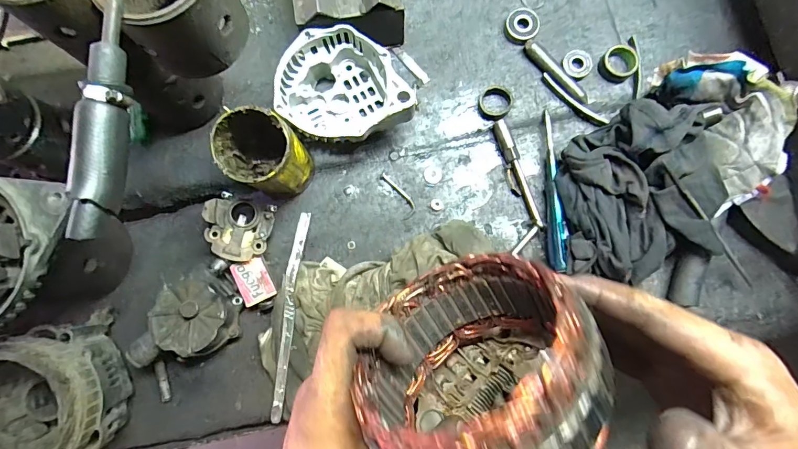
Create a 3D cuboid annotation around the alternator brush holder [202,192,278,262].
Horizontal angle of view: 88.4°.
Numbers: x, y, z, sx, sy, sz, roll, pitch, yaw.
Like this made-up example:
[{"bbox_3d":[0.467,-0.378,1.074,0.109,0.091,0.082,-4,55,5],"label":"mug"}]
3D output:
[{"bbox_3d":[-0.187,0.005,0.478,0.073,0.036,0.071,0,82,2],"label":"alternator brush holder"}]

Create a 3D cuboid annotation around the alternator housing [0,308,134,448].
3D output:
[{"bbox_3d":[-0.362,0.181,0.416,0.130,0.111,0.132,0,82,2],"label":"alternator housing"}]

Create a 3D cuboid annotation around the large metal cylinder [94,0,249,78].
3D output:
[{"bbox_3d":[-0.174,-0.176,0.322,0.082,0.078,0.082,0,82,2],"label":"large metal cylinder"}]

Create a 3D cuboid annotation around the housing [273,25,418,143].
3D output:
[{"bbox_3d":[-0.060,-0.142,0.468,0.150,0.078,0.123,36,84,6],"label":"housing"}]

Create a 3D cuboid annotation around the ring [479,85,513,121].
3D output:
[{"bbox_3d":[0.116,-0.147,0.492,0.038,0.018,0.039,0,82,2],"label":"ring"}]

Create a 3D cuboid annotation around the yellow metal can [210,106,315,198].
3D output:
[{"bbox_3d":[-0.140,-0.067,0.442,0.073,0.119,0.071,0,82,2],"label":"yellow metal can"}]

